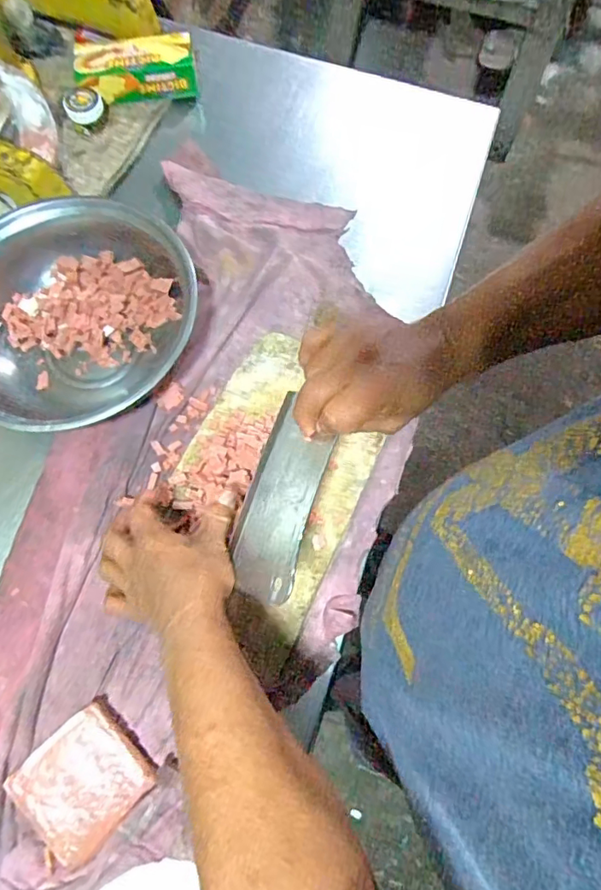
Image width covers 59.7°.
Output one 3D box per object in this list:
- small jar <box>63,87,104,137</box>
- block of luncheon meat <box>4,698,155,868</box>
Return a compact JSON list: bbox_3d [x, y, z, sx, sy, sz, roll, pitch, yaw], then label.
[{"bbox_3d":[-0.295,-0.461,0.720,0.053,0.044,0.050,-23,75,-8],"label":"small jar"},{"bbox_3d":[-0.202,0.313,0.488,0.104,0.026,0.100,-42,78,-13],"label":"block of luncheon meat"}]

